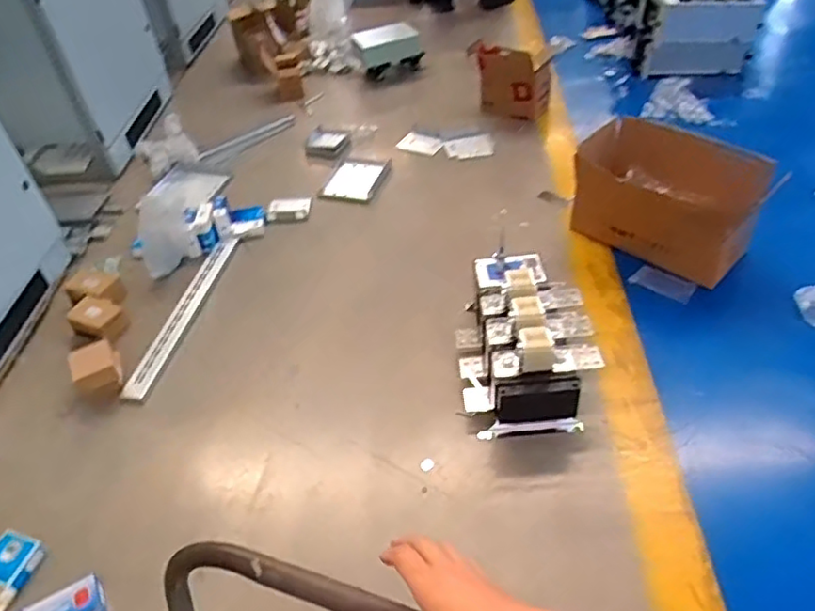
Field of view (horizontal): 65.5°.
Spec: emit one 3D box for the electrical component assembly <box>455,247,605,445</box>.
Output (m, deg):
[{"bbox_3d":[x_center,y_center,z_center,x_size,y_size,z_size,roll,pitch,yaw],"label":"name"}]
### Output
[{"bbox_3d":[0.310,0.076,1.725,0.320,0.317,0.487,-3,44,1],"label":"electrical component assembly"}]

